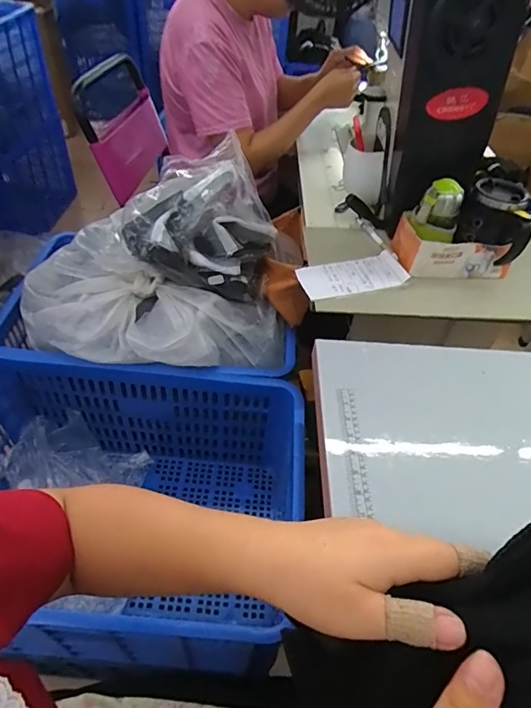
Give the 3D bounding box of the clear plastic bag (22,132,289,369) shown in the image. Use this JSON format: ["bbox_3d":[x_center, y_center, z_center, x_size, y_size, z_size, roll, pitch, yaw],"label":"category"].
[{"bbox_3d":[-0.212,-0.172,0.820,0.484,0.260,0.352,-9,49,-14],"label":"clear plastic bag"}]

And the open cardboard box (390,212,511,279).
[{"bbox_3d":[0.334,-0.183,0.787,0.197,0.076,0.096,3,47,-3],"label":"open cardboard box"}]

